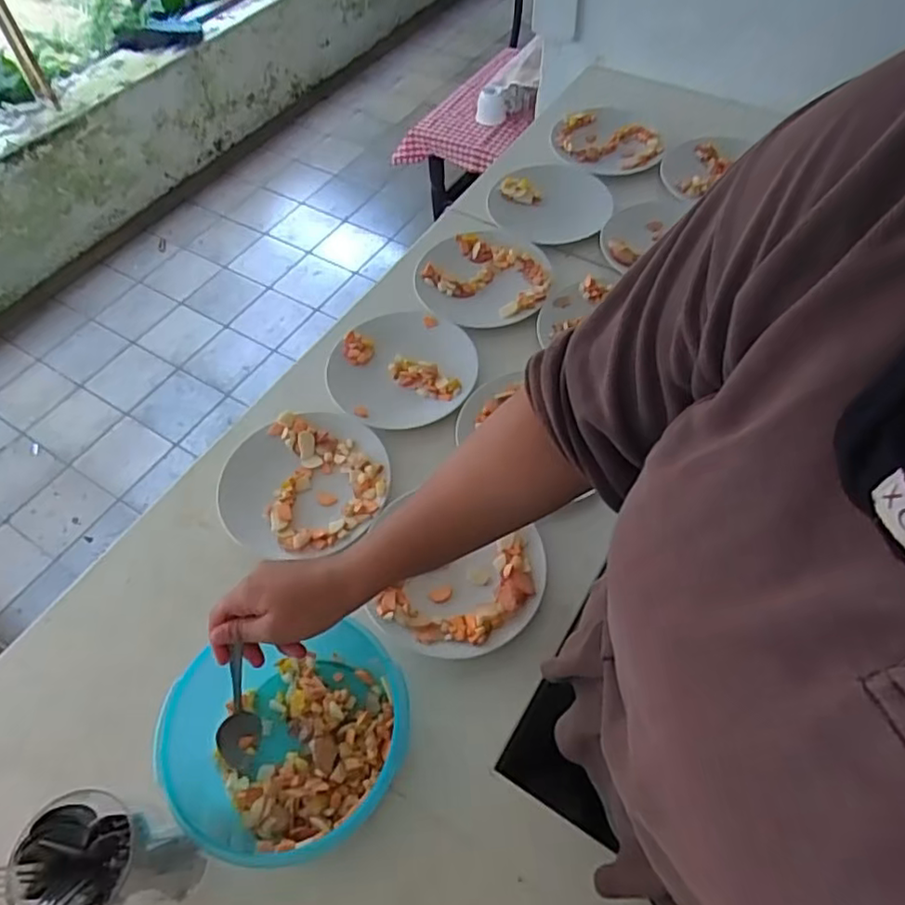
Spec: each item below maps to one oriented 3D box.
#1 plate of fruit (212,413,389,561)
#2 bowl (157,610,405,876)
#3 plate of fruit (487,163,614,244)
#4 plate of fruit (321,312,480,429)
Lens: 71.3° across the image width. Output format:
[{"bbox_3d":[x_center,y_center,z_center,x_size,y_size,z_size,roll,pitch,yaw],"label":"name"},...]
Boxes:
[{"bbox_3d":[-0.174,0.035,0.759,0.189,0.029,0.187,-1,56,1],"label":"plate of fruit"},{"bbox_3d":[-0.138,0.261,0.564,0.199,0.104,0.174,-17,57,-10],"label":"bowl"},{"bbox_3d":[0.161,-0.414,1.045,0.188,0.031,0.191,-1,56,1],"label":"plate of fruit"},{"bbox_3d":[-0.069,-0.113,0.864,0.196,0.033,0.185,-1,56,1],"label":"plate of fruit"}]

